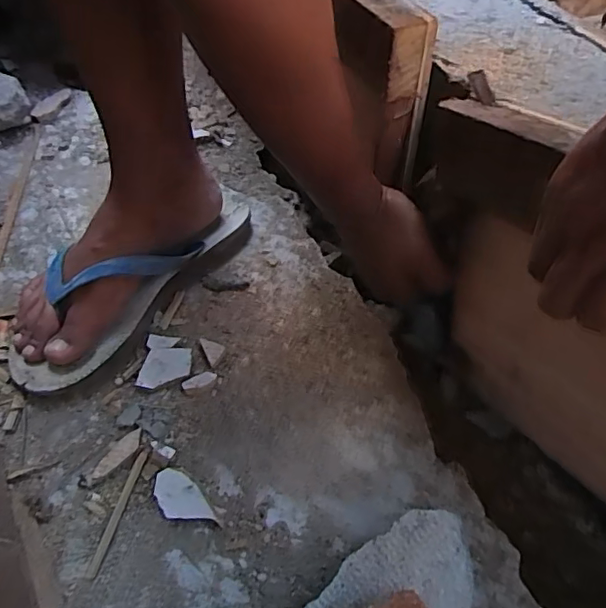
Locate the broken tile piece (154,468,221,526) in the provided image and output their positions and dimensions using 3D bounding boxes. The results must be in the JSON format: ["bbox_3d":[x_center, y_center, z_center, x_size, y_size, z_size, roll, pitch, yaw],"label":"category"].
[{"bbox_3d":[-0.084,0.135,0.389,0.027,0.009,0.050,-30,57,-24],"label":"broken tile piece"}]

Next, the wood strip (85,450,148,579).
[{"bbox_3d":[-0.126,0.140,0.385,0.008,0.004,0.085,12,51,8],"label":"wood strip"}]

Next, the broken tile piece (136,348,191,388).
[{"bbox_3d":[-0.111,0.050,0.454,0.040,0.006,0.036,-5,50,-6],"label":"broken tile piece"}]

